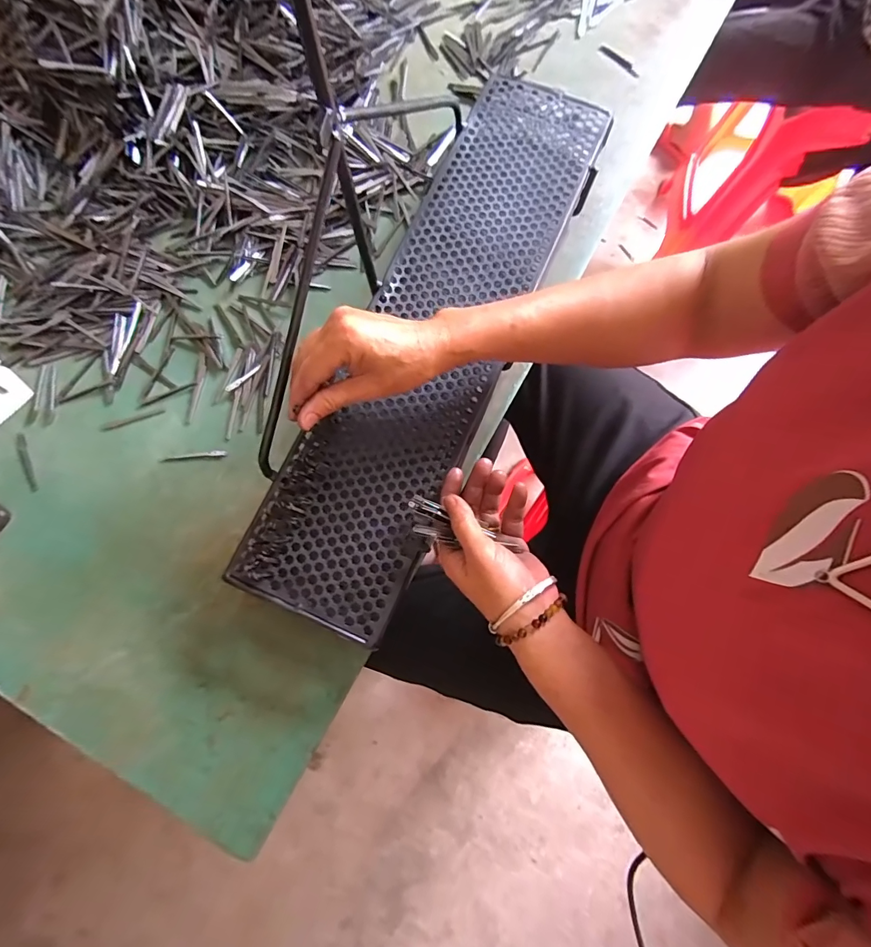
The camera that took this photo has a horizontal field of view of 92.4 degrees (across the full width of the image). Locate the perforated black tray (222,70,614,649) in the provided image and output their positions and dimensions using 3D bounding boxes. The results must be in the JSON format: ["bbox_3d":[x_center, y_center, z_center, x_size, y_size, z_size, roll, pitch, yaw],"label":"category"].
[{"bbox_3d":[0.008,-0.151,0.405,0.147,0.018,0.598,23,79,5],"label":"perforated black tray"}]

